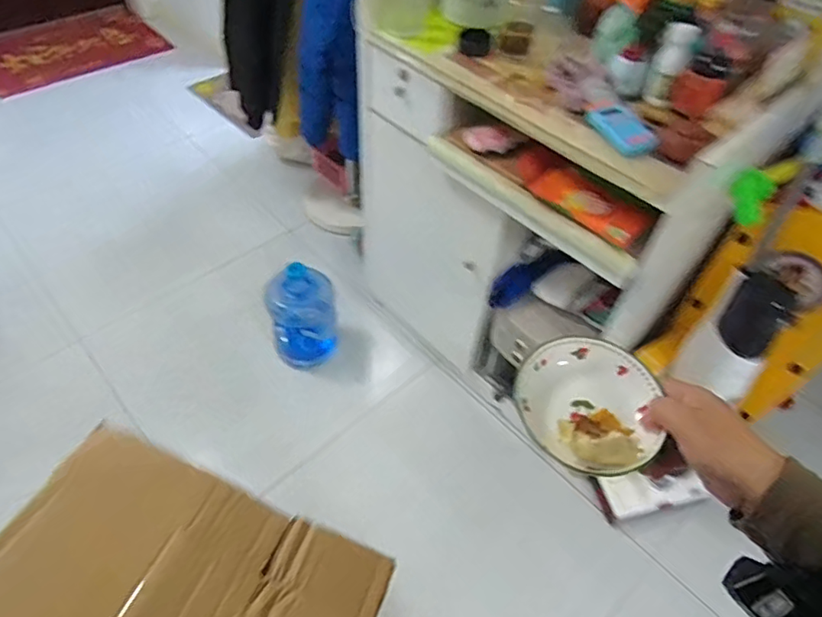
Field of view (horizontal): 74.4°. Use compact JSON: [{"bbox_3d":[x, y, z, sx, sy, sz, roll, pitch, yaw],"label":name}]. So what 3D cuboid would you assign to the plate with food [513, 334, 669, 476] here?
[{"bbox_3d":[0.150,0.080,0.458,0.110,0.034,0.117,1,50,-1],"label":"plate with food"}]

